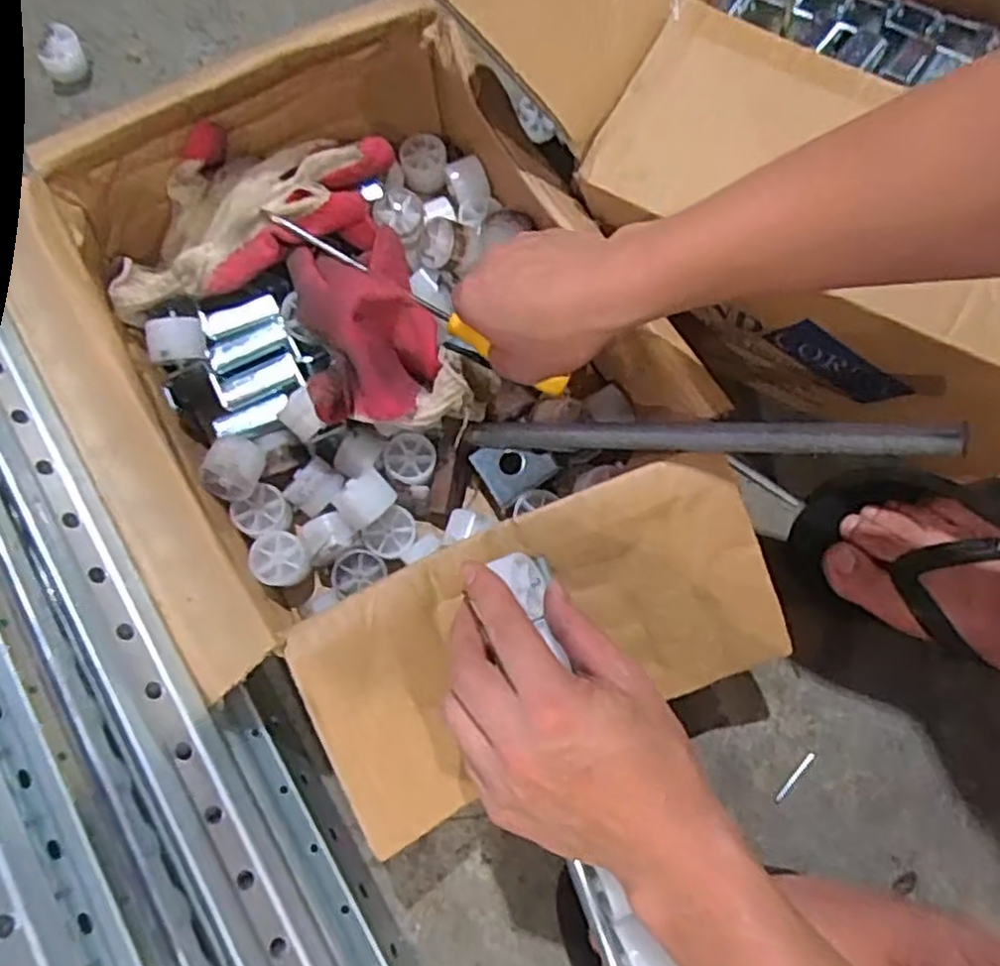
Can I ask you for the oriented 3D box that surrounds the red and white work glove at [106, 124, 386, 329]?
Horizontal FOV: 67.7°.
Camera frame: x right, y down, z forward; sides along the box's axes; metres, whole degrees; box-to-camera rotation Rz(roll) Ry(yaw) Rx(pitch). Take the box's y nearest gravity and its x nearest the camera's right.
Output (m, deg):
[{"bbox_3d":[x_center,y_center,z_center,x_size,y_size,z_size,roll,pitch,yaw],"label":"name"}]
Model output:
[{"bbox_3d":[-0.167,-0.189,0.502,0.199,0.053,0.109,-14,74,-6],"label":"red and white work glove"}]

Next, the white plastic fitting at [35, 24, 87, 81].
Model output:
[{"bbox_3d":[-0.358,-0.349,0.612,0.034,0.031,0.034,0,73,-2],"label":"white plastic fitting"}]

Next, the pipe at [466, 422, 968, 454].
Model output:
[{"bbox_3d":[0.098,-0.027,0.417,0.274,0.015,0.016,3,70,35],"label":"pipe"}]

